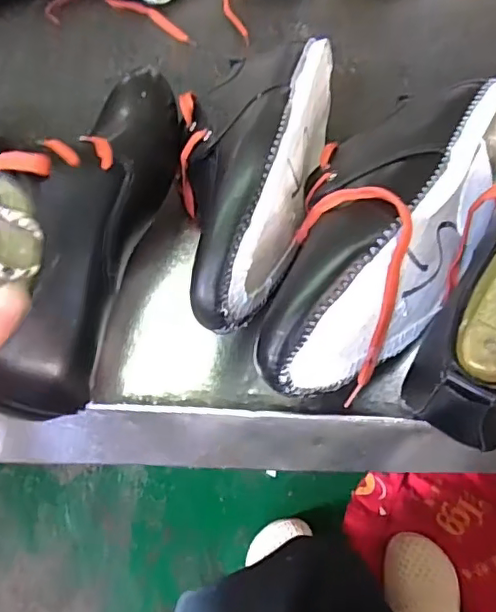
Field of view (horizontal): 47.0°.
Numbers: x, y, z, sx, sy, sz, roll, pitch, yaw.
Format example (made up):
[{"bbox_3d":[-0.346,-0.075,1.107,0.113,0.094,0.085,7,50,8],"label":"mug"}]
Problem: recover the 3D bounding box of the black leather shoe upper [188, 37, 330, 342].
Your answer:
[{"bbox_3d":[0.001,-0.097,0.409,0.096,0.093,0.262,9,57,10],"label":"black leather shoe upper"}]

